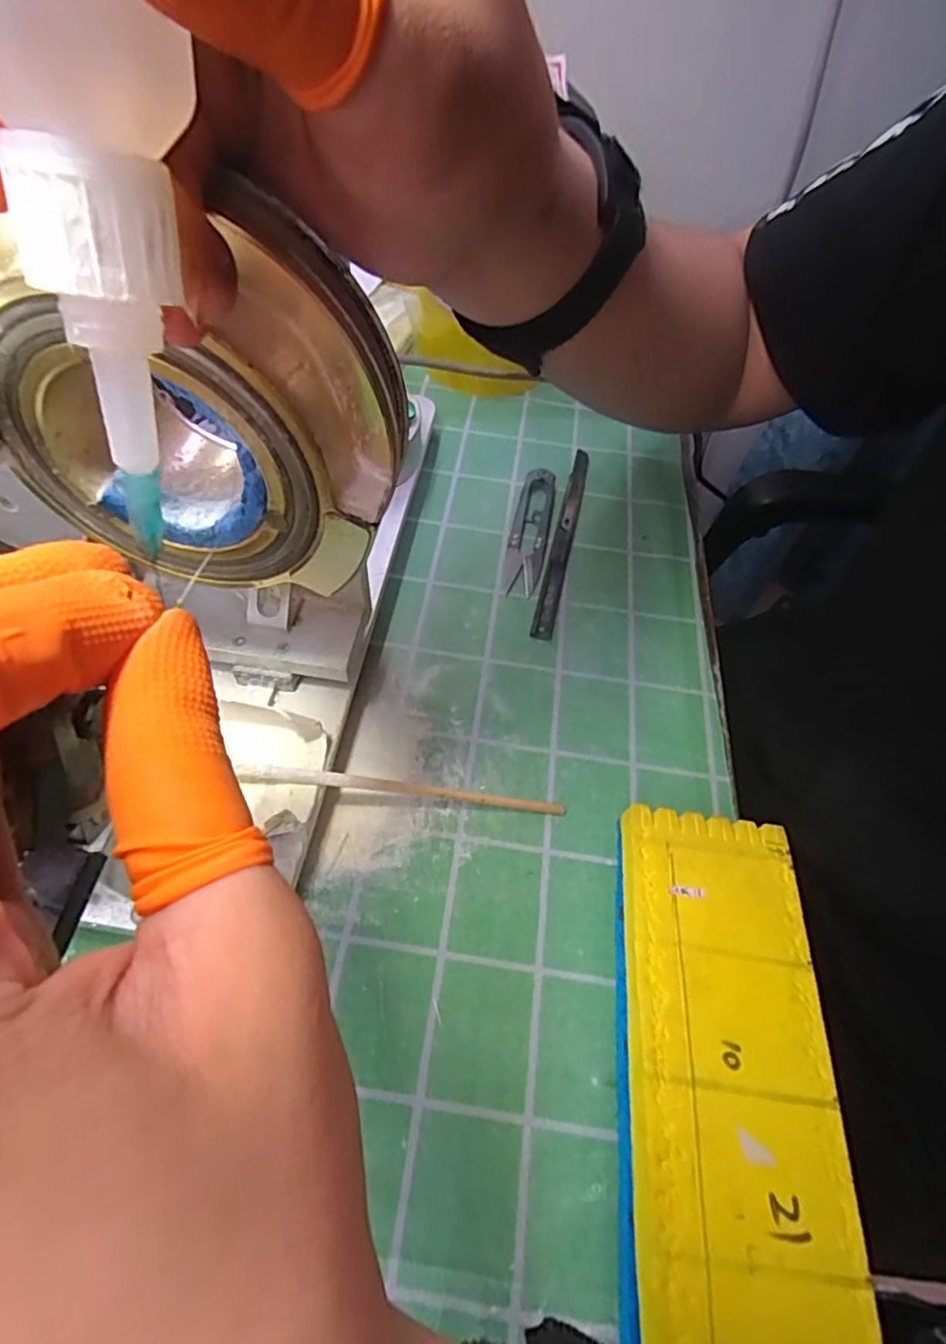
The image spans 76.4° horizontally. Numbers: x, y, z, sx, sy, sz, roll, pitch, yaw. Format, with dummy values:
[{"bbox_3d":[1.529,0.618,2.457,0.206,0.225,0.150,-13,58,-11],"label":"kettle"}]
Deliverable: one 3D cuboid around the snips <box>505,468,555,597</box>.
[{"bbox_3d":[0.035,-0.088,0.368,0.022,0.009,0.099,12,57,3],"label":"snips"}]

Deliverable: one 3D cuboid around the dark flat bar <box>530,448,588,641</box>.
[{"bbox_3d":[0.056,-0.084,0.369,0.011,0.008,0.159,14,57,4],"label":"dark flat bar"}]

